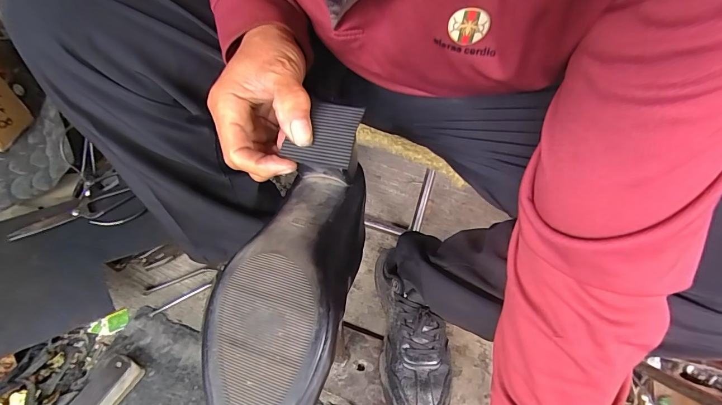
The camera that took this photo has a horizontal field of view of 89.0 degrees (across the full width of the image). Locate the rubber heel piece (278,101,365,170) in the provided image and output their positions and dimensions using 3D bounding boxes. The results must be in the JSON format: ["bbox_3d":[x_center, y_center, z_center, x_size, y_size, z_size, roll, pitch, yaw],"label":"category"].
[{"bbox_3d":[-0.028,-0.051,0.267,0.049,0.004,0.052,12,69,9],"label":"rubber heel piece"}]

